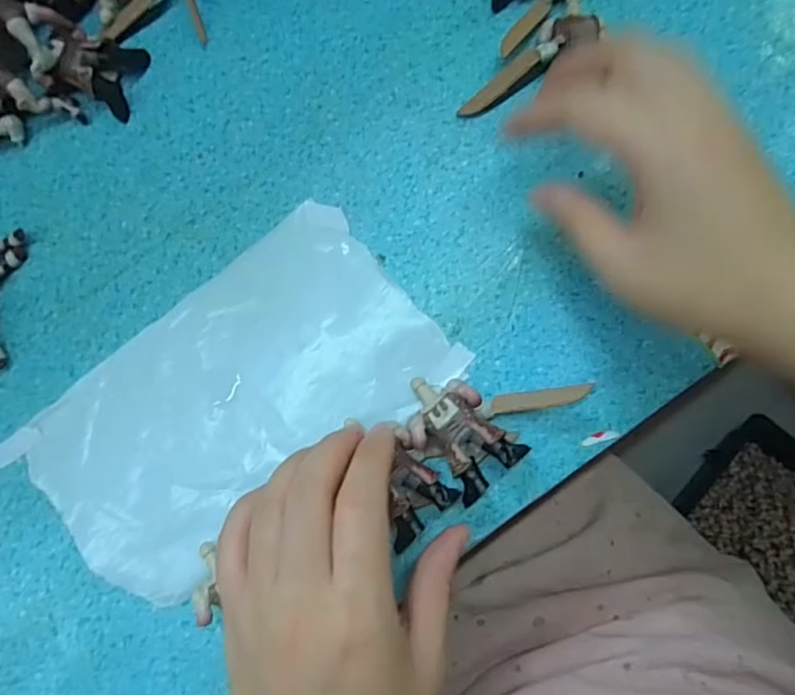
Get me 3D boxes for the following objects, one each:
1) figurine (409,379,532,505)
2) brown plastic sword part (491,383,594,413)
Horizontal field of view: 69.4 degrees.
[{"bbox_3d":[0.028,0.039,0.266,0.036,0.022,0.057,-41,84,-1],"label":"figurine"},{"bbox_3d":[0.069,0.024,0.272,0.048,0.008,0.009,-8,84,2],"label":"brown plastic sword part"}]

